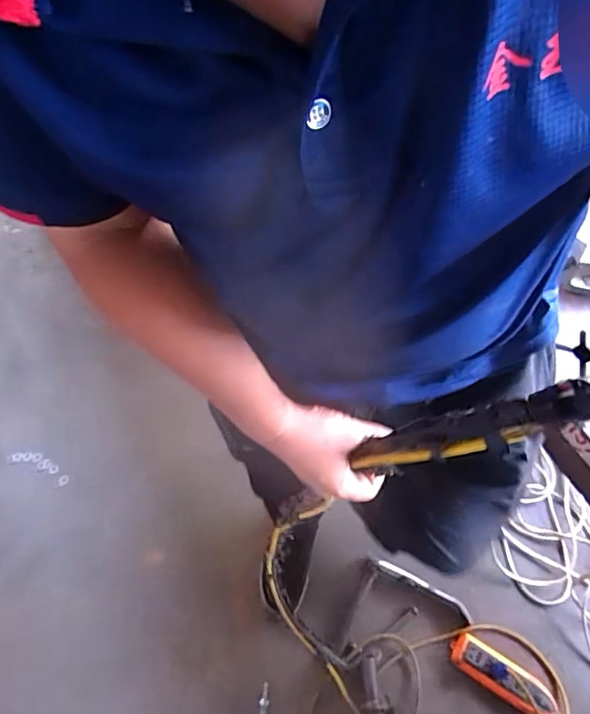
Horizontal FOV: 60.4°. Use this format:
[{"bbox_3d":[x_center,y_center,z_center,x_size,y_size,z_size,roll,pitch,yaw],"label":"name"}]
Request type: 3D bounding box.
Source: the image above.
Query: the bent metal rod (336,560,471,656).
[{"bbox_3d":[0.234,0.559,1.177,0.313,0.027,0.169,-8,58,-9],"label":"bent metal rod"}]

